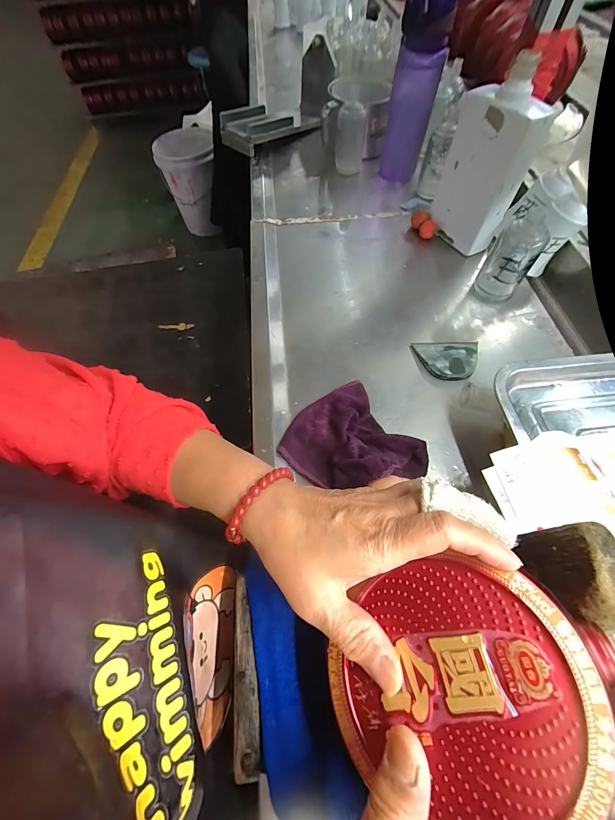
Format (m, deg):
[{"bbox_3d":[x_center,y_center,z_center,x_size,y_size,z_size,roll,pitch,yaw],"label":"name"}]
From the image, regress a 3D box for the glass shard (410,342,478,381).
[{"bbox_3d":[0.184,-0.066,0.398,0.081,0.012,0.060,-5,62,1],"label":"glass shard"}]

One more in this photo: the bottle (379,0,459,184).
[{"bbox_3d":[0.183,-0.545,0.539,0.079,0.229,0.065,9,63,8],"label":"bottle"}]

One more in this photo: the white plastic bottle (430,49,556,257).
[{"bbox_3d":[0.261,-0.354,0.445,0.070,0.201,0.114,-30,64,-18],"label":"white plastic bottle"}]

